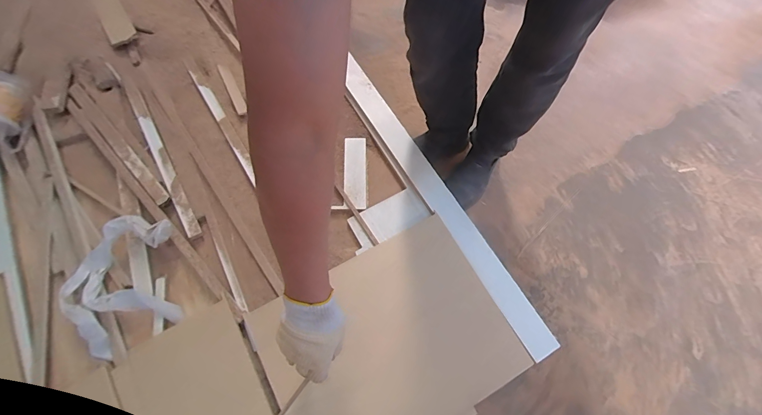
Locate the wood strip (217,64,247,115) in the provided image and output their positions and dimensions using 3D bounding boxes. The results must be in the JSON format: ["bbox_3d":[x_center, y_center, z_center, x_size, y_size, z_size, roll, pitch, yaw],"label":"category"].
[{"bbox_3d":[-0.387,-0.309,0.884,0.025,0.015,0.166,-25,71,-12],"label":"wood strip"}]

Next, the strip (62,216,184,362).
[{"bbox_3d":[-0.519,0.151,0.671,0.192,0.074,0.253,-8,69,-6],"label":"strip"}]

